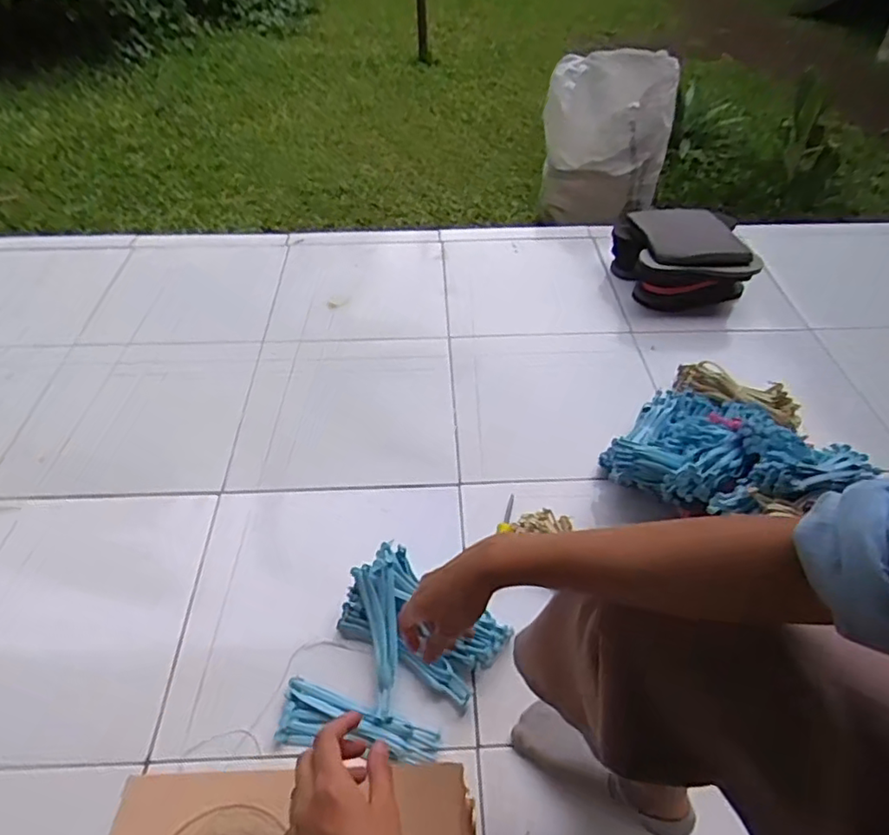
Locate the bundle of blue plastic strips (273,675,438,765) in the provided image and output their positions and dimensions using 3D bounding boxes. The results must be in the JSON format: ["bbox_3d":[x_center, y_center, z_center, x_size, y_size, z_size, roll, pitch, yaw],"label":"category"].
[{"bbox_3d":[-0.108,0.380,0.722,0.195,0.019,0.067,10,47,13],"label":"bundle of blue plastic strips"}]

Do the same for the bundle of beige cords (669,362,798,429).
[{"bbox_3d":[0.536,-0.044,1.092,0.224,0.068,0.059,31,54,26],"label":"bundle of beige cords"}]

